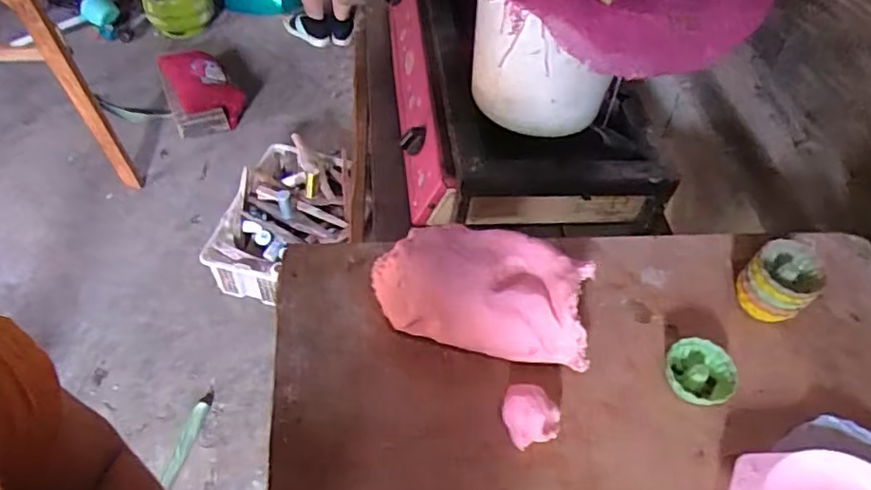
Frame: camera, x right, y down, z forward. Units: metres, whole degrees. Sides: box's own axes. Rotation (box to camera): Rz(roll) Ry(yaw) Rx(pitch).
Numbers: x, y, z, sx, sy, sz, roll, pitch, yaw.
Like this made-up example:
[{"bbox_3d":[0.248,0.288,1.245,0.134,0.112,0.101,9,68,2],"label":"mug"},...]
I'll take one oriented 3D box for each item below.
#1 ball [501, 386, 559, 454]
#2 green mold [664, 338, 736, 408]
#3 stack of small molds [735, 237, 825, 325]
[{"bbox_3d":[0.078,0.146,0.521,0.047,0.045,0.039,30,55,19],"label":"ball"},{"bbox_3d":[0.243,0.121,0.575,0.061,0.029,0.062,35,56,22],"label":"green mold"},{"bbox_3d":[0.344,0.041,0.626,0.072,0.068,0.065,-32,59,-26],"label":"stack of small molds"}]

